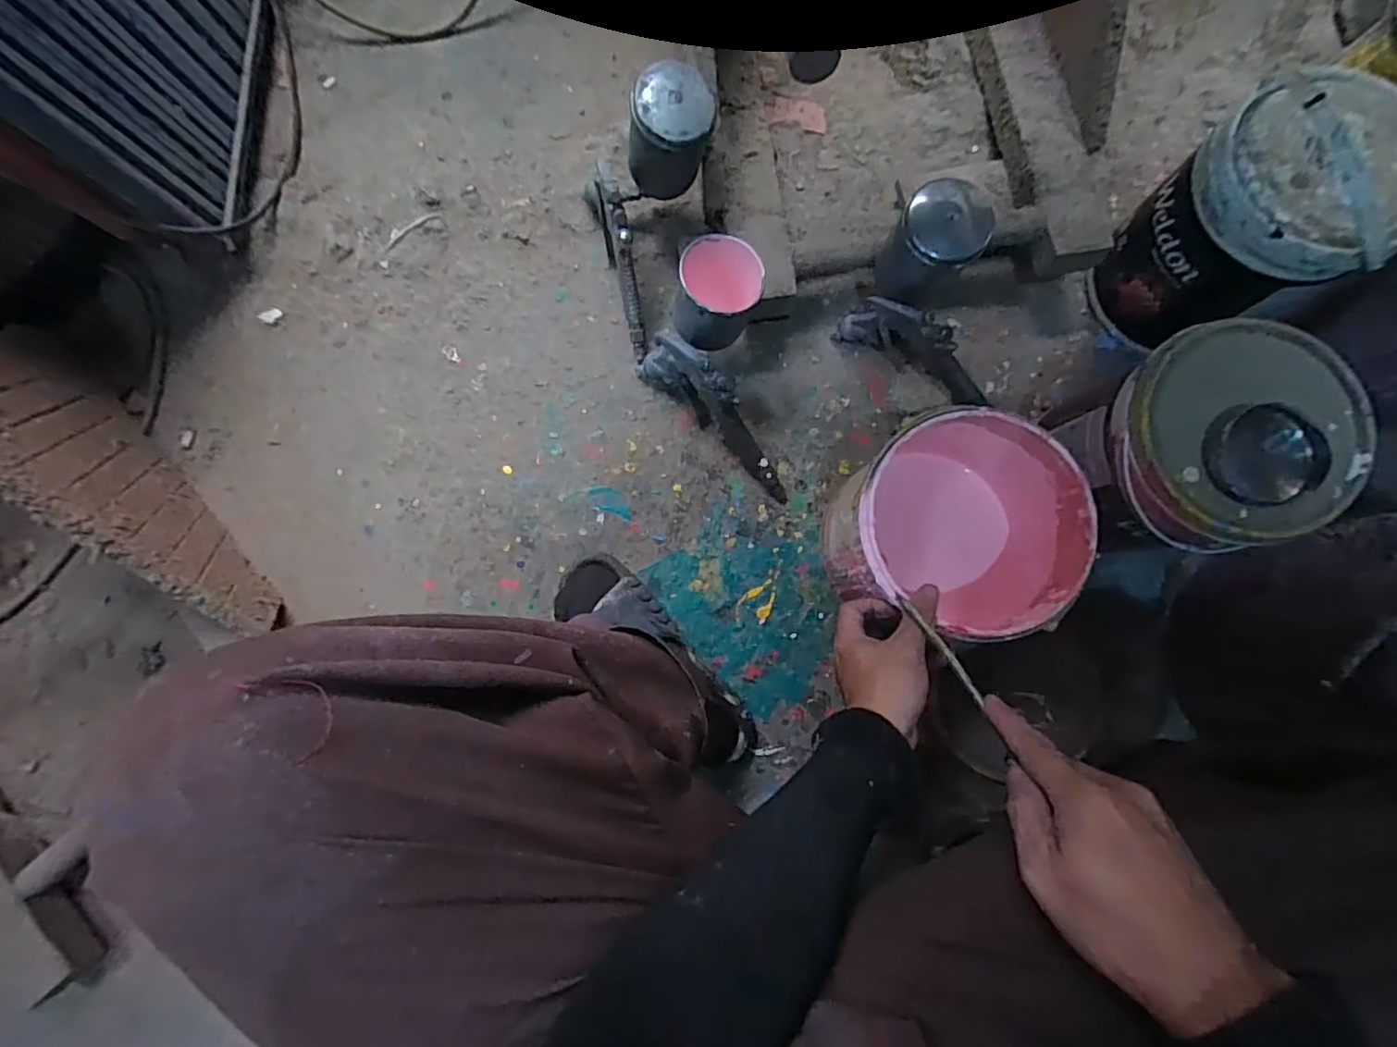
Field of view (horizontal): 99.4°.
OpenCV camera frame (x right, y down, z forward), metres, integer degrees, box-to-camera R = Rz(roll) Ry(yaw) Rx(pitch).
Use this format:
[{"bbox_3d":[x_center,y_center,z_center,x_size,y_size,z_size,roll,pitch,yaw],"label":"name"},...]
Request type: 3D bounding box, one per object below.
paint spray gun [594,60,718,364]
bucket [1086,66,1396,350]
[{"bbox_3d":[-0.046,-0.302,0.605,0.127,0.183,0.202,-1,82,2],"label":"paint spray gun"},{"bbox_3d":[0.528,-0.284,0.583,0.157,0.209,0.163,0,82,2],"label":"bucket"}]

